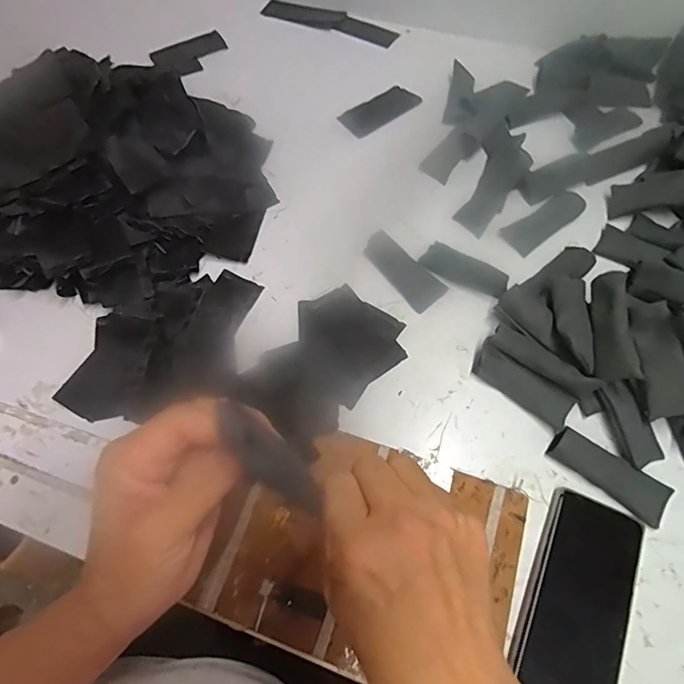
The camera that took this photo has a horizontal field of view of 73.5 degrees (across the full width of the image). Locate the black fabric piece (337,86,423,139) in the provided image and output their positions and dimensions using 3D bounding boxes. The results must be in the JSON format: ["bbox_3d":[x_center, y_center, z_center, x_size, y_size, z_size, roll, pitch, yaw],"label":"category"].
[{"bbox_3d":[0.054,-0.333,0.658,0.114,0.004,0.054,-34,68,-13],"label":"black fabric piece"}]

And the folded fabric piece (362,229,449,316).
[{"bbox_3d":[0.069,-0.083,0.525,0.044,0.010,0.107,-38,69,-15],"label":"folded fabric piece"}]

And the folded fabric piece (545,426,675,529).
[{"bbox_3d":[0.241,0.116,0.410,0.104,0.019,0.038,34,70,16],"label":"folded fabric piece"}]

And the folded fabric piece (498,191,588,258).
[{"bbox_3d":[0.244,-0.145,0.552,0.110,0.009,0.040,-34,68,-13],"label":"folded fabric piece"}]

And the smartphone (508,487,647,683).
[{"bbox_3d":[0.195,0.208,0.375,0.078,0.014,0.158,24,68,13],"label":"smartphone"}]

